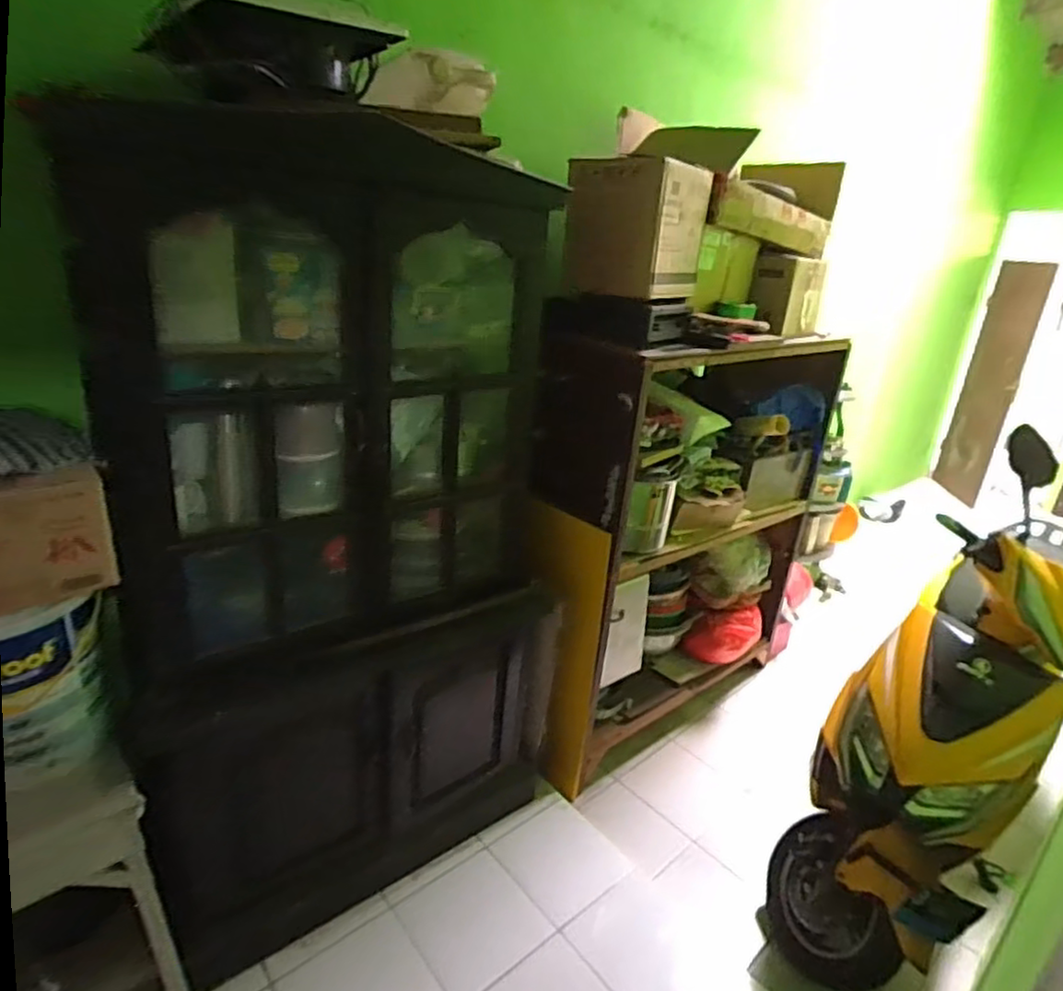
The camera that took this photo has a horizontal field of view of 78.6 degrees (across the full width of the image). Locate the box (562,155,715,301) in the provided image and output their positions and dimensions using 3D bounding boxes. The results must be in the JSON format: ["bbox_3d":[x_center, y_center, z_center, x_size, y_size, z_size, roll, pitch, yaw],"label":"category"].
[{"bbox_3d":[0.269,-0.679,1.675,0.258,0.301,0.335,16,24,27],"label":"box"}]

